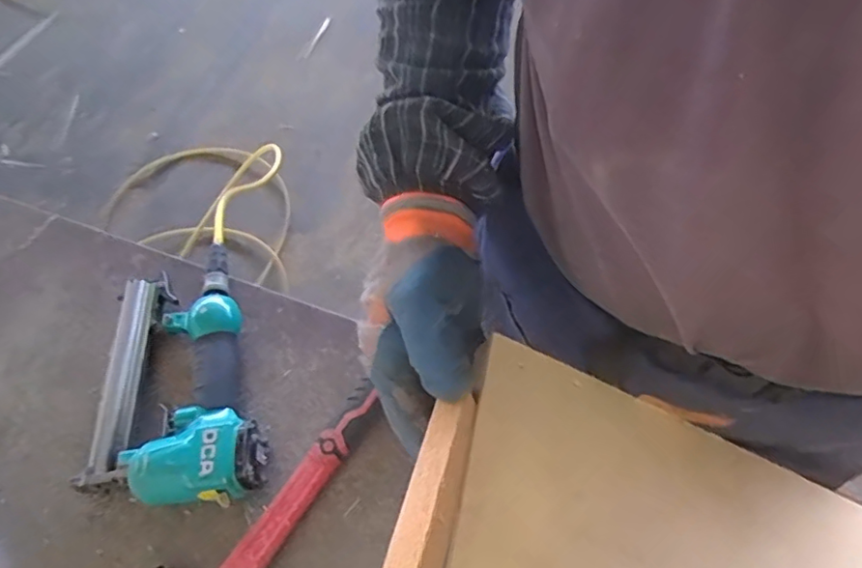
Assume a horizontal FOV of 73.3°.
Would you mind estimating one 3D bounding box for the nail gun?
[{"bbox_3d":[-0.251,0.092,0.538,0.155,0.057,0.245,-19,62,-8],"label":"nail gun"}]

